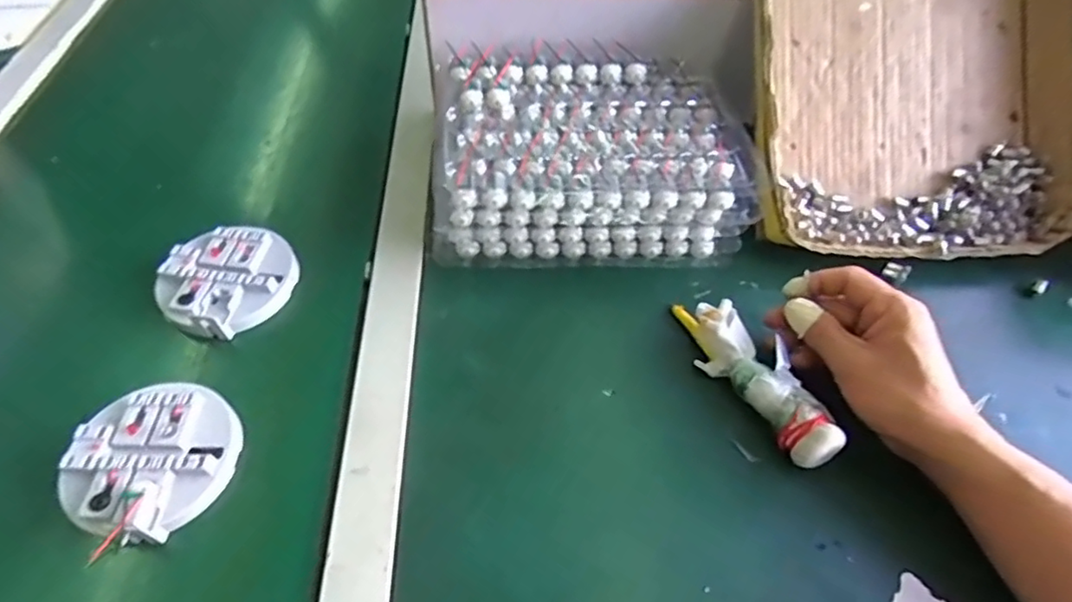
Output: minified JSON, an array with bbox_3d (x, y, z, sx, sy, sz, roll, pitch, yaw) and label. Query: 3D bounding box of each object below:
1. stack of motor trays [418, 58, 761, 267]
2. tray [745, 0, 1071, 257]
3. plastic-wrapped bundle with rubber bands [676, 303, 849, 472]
[{"bbox_3d":[0.045,-0.129,0.524,0.260,0.087,0.187,1,52,-2],"label":"stack of motor trays"},{"bbox_3d":[0.340,-0.236,0.523,0.305,0.078,0.408,1,90,-7],"label":"tray"},{"bbox_3d":[0.156,0.050,0.428,0.041,0.036,0.148,-18,55,-16],"label":"plastic-wrapped bundle with rubber bands"}]

